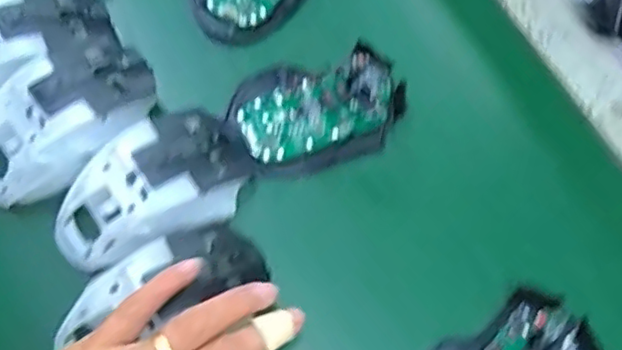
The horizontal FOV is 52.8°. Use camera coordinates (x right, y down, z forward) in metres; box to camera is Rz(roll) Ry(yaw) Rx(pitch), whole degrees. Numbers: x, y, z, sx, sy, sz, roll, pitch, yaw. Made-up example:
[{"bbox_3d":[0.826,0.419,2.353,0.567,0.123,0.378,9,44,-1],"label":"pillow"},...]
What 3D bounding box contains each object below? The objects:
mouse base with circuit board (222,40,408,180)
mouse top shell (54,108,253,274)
[{"bbox_3d":[0.004,-0.042,0.387,0.111,0.022,0.072,-18,69,-12],"label":"mouse base with circuit board"},{"bbox_3d":[-0.090,0.008,0.351,0.111,0.034,0.064,-33,73,-17],"label":"mouse top shell"}]

